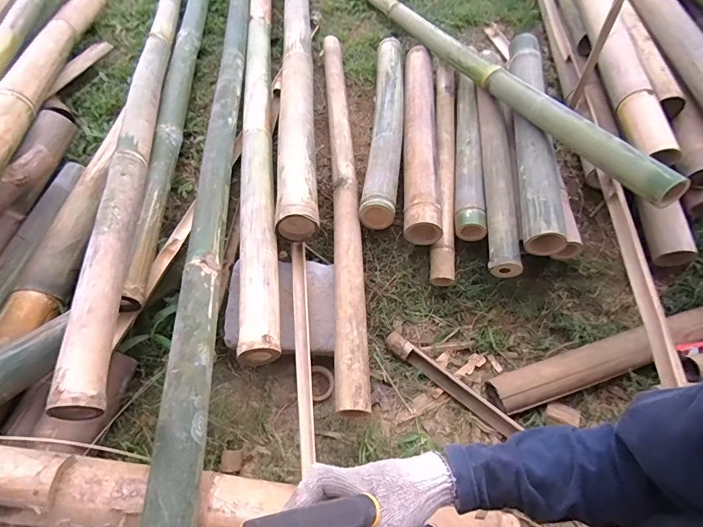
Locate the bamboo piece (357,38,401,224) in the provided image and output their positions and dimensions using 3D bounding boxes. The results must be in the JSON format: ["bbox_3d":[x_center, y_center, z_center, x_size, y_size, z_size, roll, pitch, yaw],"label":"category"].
[{"bbox_3d":[0.085,-0.351,0.961,0.081,0.070,0.632,3,54,5],"label":"bamboo piece"}]

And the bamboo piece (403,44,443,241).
[{"bbox_3d":[0.162,-0.310,0.934,0.069,0.076,0.610,2,54,5],"label":"bamboo piece"}]

